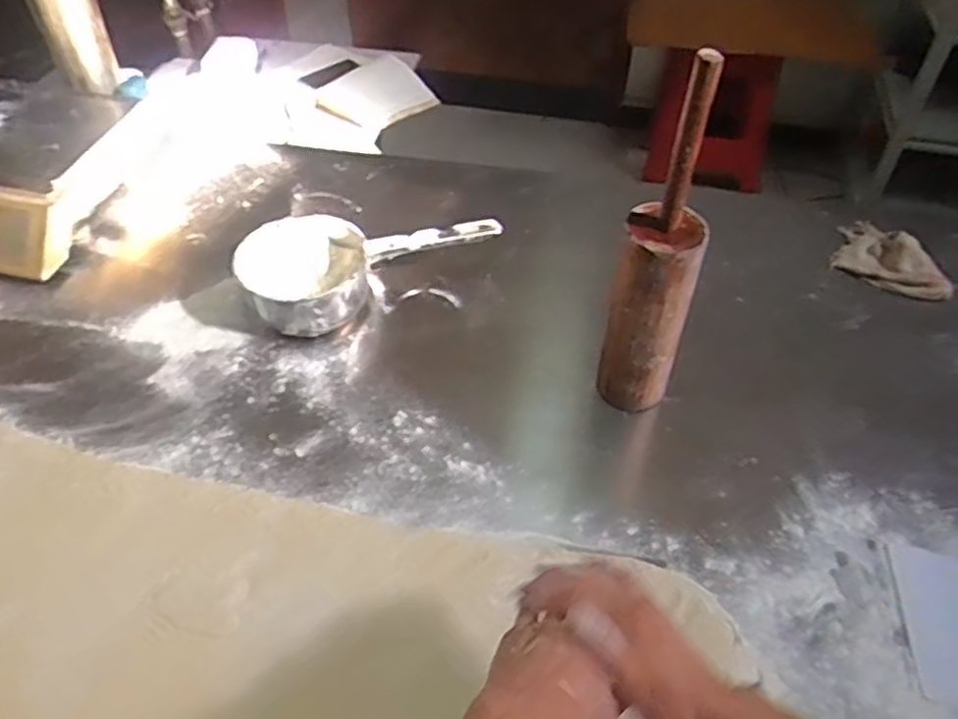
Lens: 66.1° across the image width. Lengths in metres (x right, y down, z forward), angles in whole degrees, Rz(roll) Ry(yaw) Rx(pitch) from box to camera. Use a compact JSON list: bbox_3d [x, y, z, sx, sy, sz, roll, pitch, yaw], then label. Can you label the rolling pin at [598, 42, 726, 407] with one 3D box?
[{"bbox_3d":[0.180,-0.091,0.738,0.083,0.402,0.070,21,49,17],"label":"rolling pin"}]

